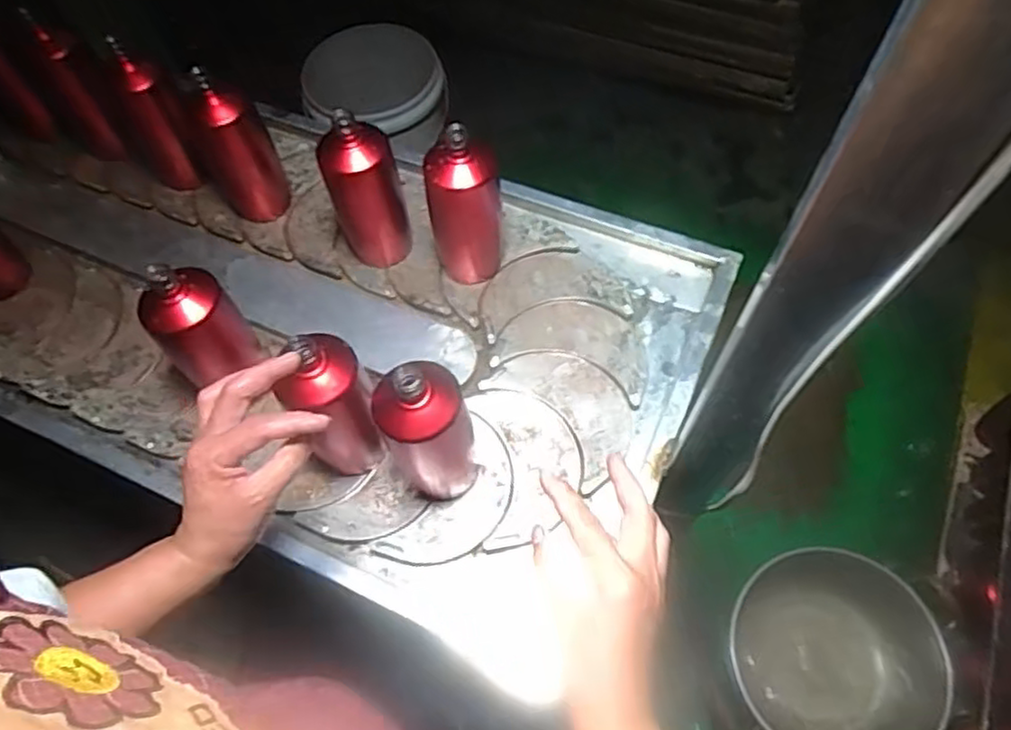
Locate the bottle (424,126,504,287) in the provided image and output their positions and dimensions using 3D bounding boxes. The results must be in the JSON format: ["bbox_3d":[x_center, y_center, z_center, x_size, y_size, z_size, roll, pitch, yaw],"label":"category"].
[{"bbox_3d":[-0.044,-0.180,0.800,0.084,0.210,0.064,-6,63,-4],"label":"bottle"}]

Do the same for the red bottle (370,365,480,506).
[{"bbox_3d":[-0.072,0.068,0.679,0.080,0.195,0.074,0,63,0],"label":"red bottle"}]

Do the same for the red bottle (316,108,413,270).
[{"bbox_3d":[-0.161,-0.197,0.826,0.063,0.206,0.068,0,63,0],"label":"red bottle"}]

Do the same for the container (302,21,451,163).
[{"bbox_3d":[-0.268,-0.605,1.571,0.286,0.153,0.285,0,63,0],"label":"container"}]

